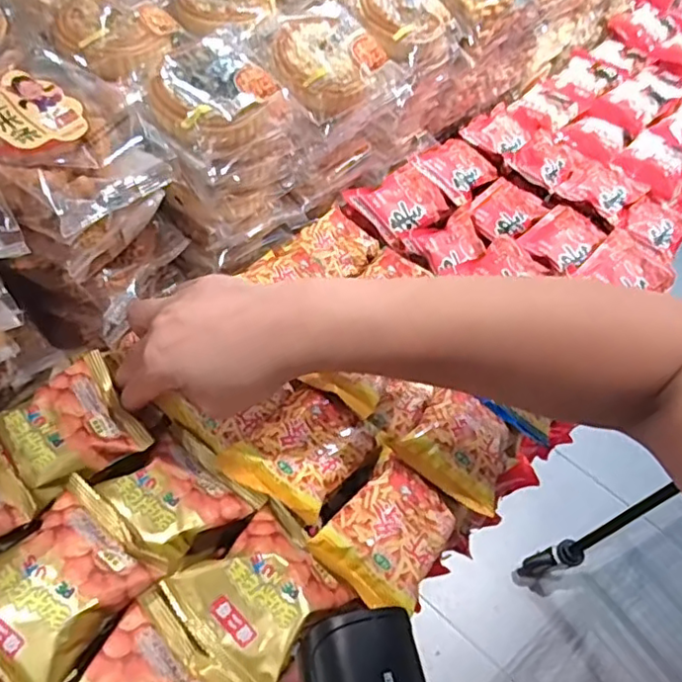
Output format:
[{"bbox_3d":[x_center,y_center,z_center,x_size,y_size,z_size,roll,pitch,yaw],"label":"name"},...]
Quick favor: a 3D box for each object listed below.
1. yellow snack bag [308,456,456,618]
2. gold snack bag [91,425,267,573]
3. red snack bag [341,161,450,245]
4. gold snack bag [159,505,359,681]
[{"bbox_3d":[0.032,0.119,0.385,0.064,0.025,0.080,36,55,15],"label":"yellow snack bag"},{"bbox_3d":[-0.105,0.096,0.385,0.078,0.022,0.076,37,55,16],"label":"gold snack bag"},{"bbox_3d":[0.059,-0.137,0.592,0.087,0.020,0.066,-33,66,-30],"label":"red snack bag"},{"bbox_3d":[-0.045,0.144,0.354,0.077,0.023,0.081,42,57,19],"label":"gold snack bag"}]

